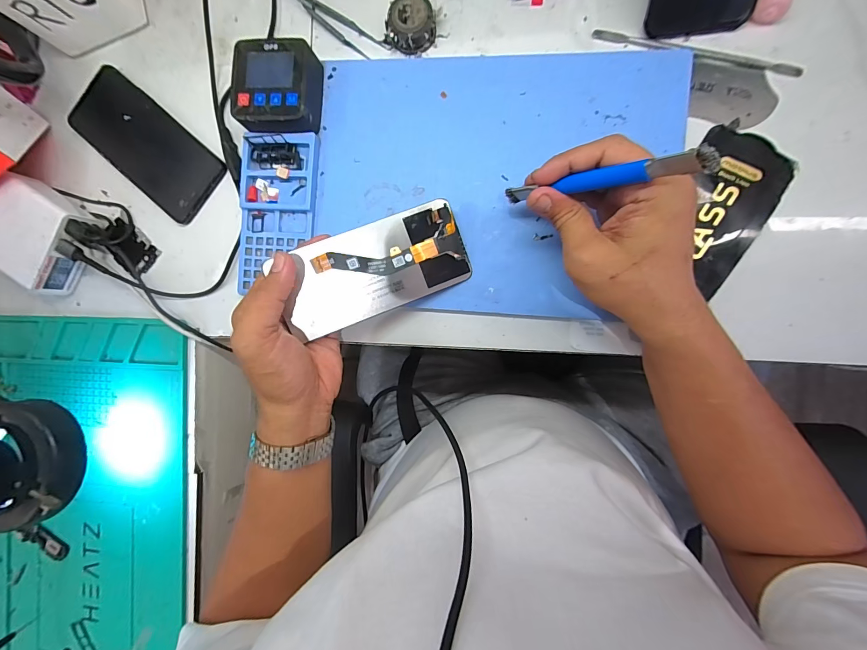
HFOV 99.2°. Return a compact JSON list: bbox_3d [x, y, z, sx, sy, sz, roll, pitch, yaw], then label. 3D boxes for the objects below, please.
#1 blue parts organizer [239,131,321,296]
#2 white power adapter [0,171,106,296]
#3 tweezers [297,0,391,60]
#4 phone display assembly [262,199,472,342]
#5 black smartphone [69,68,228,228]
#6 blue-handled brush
[{"bbox_3d":[-0.145,-0.104,0.342,0.070,0.014,0.138,5,91,8],"label":"blue parts organizer"},{"bbox_3d":[-0.394,-0.088,0.367,0.087,0.041,0.090,38,95,6],"label":"white power adapter"},{"bbox_3d":[-0.101,-0.287,0.341,0.134,0.008,0.021,37,95,6],"label":"tweezers"},{"bbox_3d":[-0.046,-0.047,0.304,0.147,0.009,0.071,-23,100,-10],"label":"phone display assembly"},{"bbox_3d":[-0.288,-0.181,0.370,0.173,0.010,0.076,41,96,6],"label":"black smartphone"},{"bbox_3d":[0.097,-0.090,0.230,0.012,0.135,0.009,10,93,-35],"label":"blue-handled brush"}]

